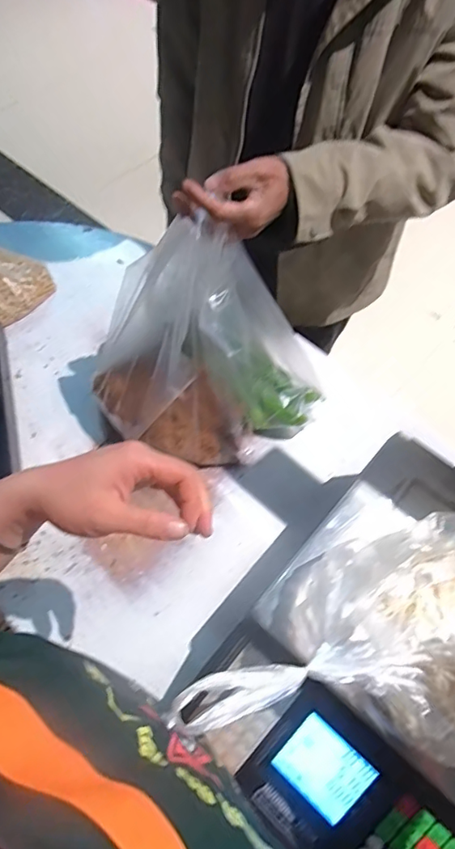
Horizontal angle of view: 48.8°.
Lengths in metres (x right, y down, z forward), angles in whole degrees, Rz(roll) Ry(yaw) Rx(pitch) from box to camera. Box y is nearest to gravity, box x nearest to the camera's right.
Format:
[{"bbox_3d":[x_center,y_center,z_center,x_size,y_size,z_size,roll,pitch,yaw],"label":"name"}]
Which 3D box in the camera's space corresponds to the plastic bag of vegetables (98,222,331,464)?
[{"bbox_3d":[-0.009,-0.092,0.667,0.314,0.333,0.174,-18,63,-12],"label":"plastic bag of vegetables"}]

